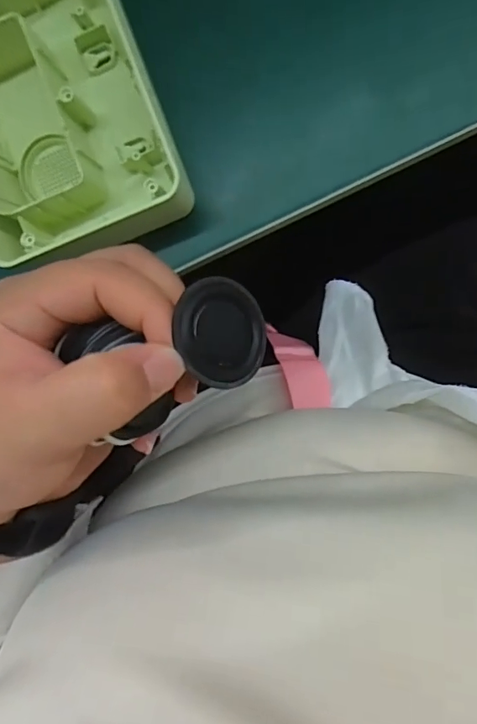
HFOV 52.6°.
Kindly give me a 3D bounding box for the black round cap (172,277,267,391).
[{"bbox_3d":[-0.005,-0.011,0.171,0.036,0.004,0.038,5,82,-35],"label":"black round cap"}]

